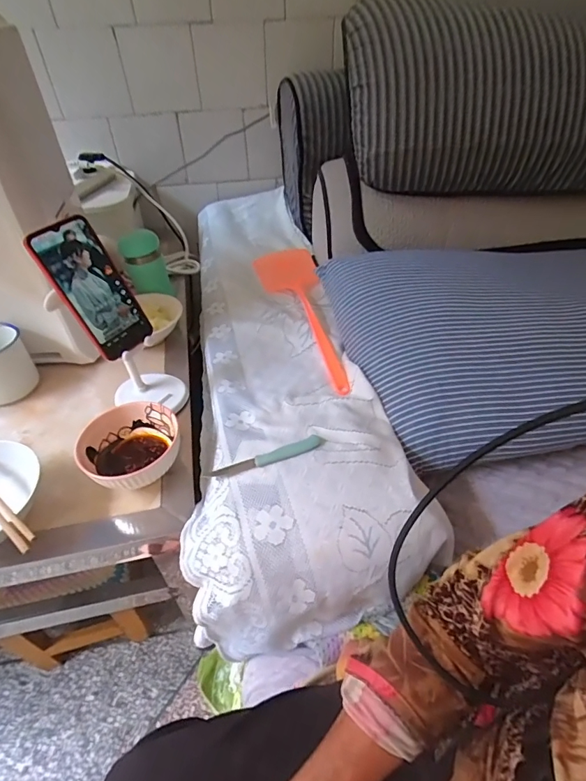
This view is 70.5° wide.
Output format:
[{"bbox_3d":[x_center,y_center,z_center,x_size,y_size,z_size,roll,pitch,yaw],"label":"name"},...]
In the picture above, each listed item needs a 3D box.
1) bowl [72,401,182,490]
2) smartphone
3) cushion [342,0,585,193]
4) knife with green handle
[{"bbox_3d":[-0.195,0.074,0.510,0.118,0.068,0.116,-1,45,1],"label":"bowl"},{"bbox_3d":[-0.237,-0.120,0.501,0.006,0.163,0.078,8,46,41],"label":"smartphone"},{"bbox_3d":[0.366,-0.478,0.684,0.554,0.245,0.146,-4,43,-3],"label":"cushion"},{"bbox_3d":[-0.029,0.080,0.488,0.142,0.009,0.019,-17,45,-17],"label":"knife with green handle"}]

